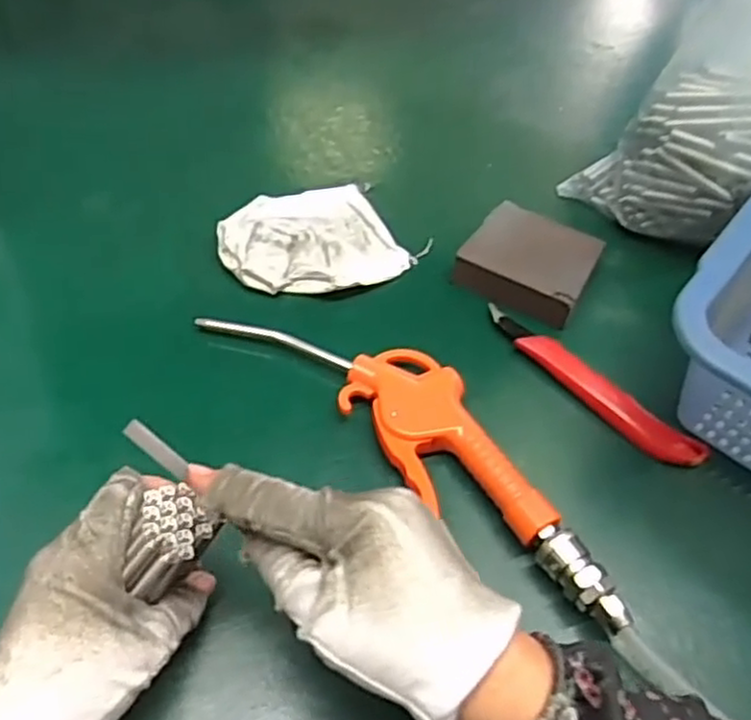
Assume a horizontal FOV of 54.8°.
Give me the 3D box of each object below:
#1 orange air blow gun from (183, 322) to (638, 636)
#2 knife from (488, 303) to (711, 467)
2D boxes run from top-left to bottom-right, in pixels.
[{"bbox_3d":[0.025,0.035,0.405,0.273,0.025,0.070,35,59,22],"label":"orange air blow gun"},{"bbox_3d":[0.127,0.015,0.435,0.150,0.018,0.019,37,60,23],"label":"knife"}]

